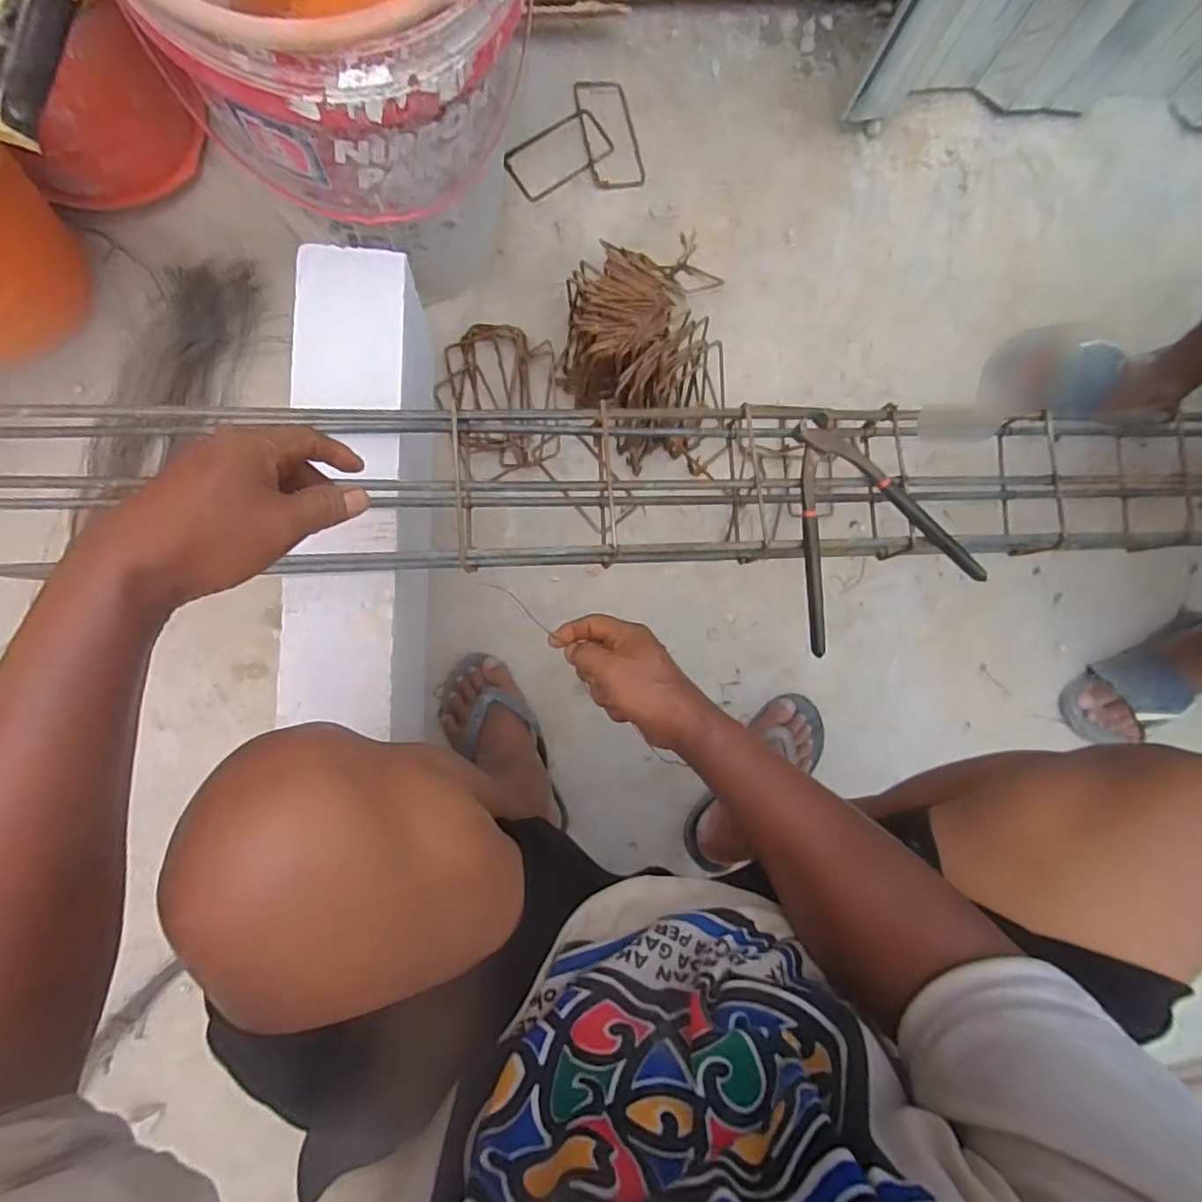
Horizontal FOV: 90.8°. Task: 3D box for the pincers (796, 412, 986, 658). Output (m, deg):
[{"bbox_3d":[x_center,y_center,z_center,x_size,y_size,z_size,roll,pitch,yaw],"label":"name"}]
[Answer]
[{"bbox_3d":[0.269,-0.062,0.553,0.168,0.030,0.219,2,86,-7],"label":"pincers"}]

